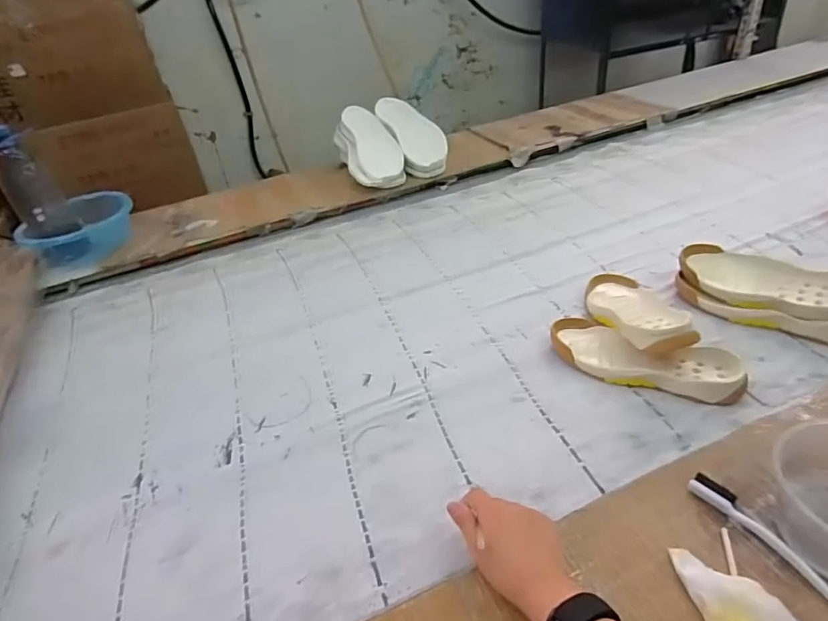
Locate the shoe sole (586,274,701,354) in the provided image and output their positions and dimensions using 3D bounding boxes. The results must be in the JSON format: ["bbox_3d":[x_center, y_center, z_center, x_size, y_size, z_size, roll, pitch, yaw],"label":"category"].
[{"bbox_3d":[0.314,0.001,0.752,0.088,0.035,0.226,-8,22,0],"label":"shoe sole"}]

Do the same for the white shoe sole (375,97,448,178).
[{"bbox_3d":[-0.009,-0.437,1.286,0.106,0.044,0.283,-19,60,-15],"label":"white shoe sole"}]

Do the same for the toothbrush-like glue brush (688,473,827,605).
[{"bbox_3d":[0.315,0.201,0.446,0.031,0.011,0.165,-23,39,-20],"label":"toothbrush-like glue brush"}]

